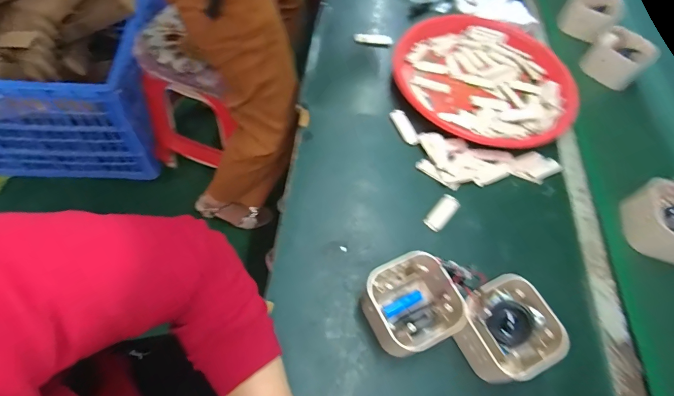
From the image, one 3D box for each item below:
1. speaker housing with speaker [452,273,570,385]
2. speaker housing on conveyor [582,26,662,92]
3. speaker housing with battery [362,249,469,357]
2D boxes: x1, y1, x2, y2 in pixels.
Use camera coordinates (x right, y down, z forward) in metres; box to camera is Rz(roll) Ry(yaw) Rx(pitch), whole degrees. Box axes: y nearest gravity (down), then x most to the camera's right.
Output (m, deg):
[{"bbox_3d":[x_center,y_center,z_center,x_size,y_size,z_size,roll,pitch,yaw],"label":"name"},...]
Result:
[{"bbox_3d":[0.175,0.144,0.406,0.094,0.062,0.091,-23,66,-21],"label":"speaker housing with speaker"},{"bbox_3d":[0.514,-0.256,0.691,0.092,0.057,0.096,-34,70,-22],"label":"speaker housing on conveyor"},{"bbox_3d":[0.079,0.120,0.410,0.092,0.062,0.098,-19,65,-16],"label":"speaker housing with battery"}]

